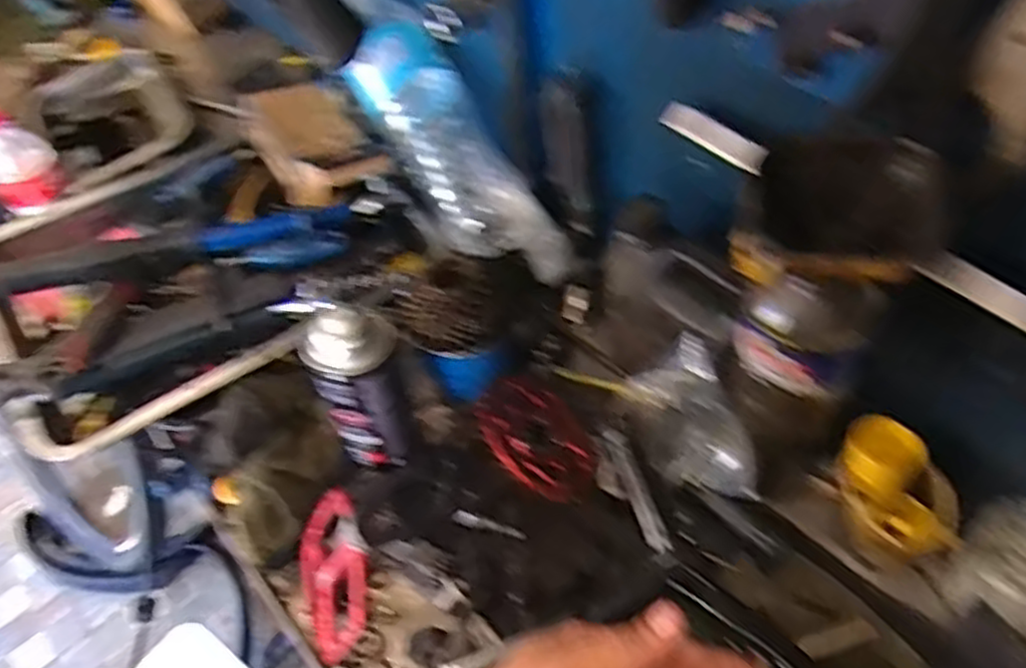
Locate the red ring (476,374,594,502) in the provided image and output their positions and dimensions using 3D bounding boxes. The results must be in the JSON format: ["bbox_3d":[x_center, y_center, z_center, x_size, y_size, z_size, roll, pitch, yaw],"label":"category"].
[{"bbox_3d":[0.021,0.087,0.639,0.116,0.006,0.103,47,39,18],"label":"red ring"}]

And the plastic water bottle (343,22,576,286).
[{"bbox_3d":[-0.046,-0.163,0.743,0.101,0.088,0.281,-38,91,-21],"label":"plastic water bottle"}]

